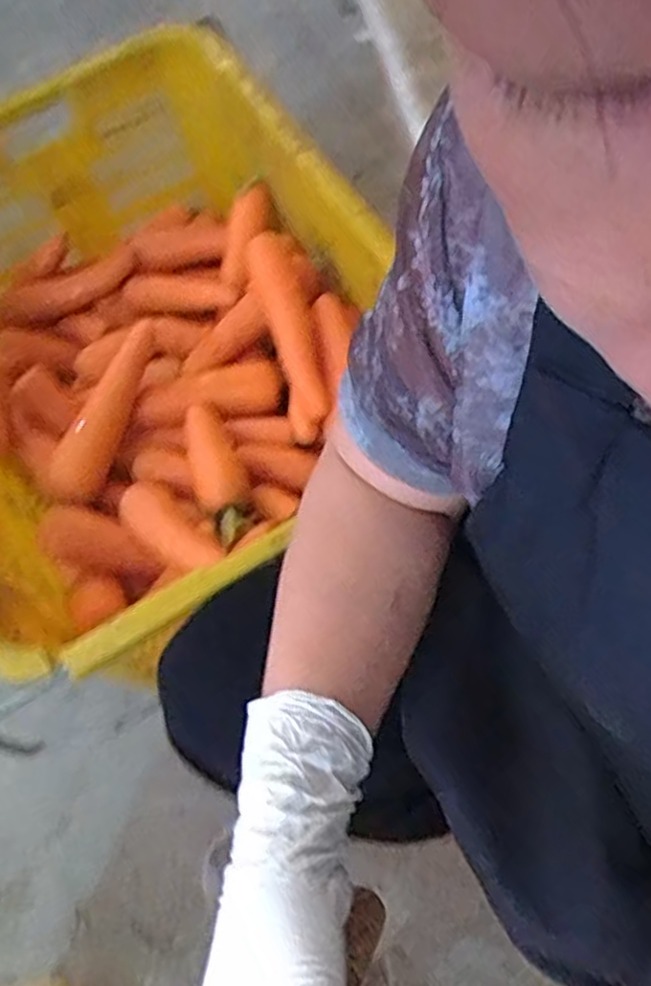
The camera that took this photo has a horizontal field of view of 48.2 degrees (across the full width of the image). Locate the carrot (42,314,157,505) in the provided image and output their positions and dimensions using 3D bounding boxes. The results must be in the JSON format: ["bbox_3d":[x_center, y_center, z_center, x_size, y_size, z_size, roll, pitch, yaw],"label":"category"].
[{"bbox_3d":[-0.226,-0.086,0.745,0.049,0.047,0.209,8,63,14],"label":"carrot"}]

